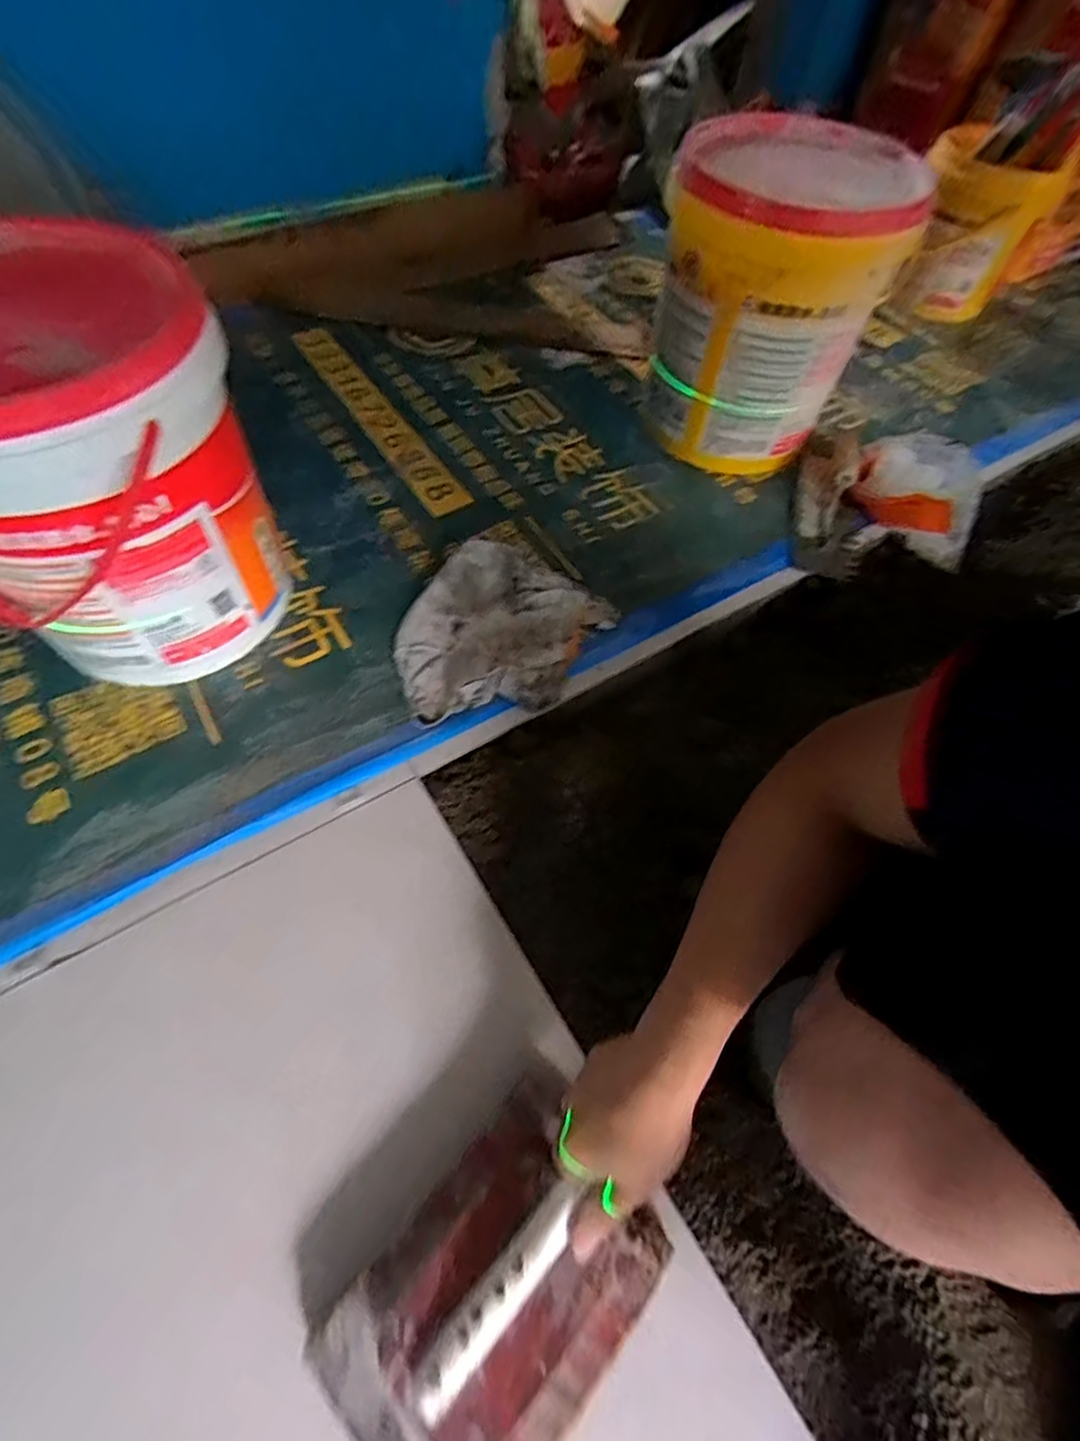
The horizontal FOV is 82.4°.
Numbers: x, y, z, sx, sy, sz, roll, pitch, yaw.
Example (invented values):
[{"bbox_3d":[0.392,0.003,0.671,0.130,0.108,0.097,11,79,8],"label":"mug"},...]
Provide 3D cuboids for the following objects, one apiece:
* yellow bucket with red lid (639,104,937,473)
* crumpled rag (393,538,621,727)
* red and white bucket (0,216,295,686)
[{"bbox_3d":[0.309,-0.595,0.897,0.300,0.348,0.306,2,59,-3],"label":"yellow bucket with red lid"},{"bbox_3d":[-0.060,-0.109,0.765,0.219,0.042,0.287,32,62,14],"label":"crumpled rag"},{"bbox_3d":[-0.444,-0.228,0.628,0.308,0.348,0.257,-16,61,-13],"label":"red and white bucket"}]

